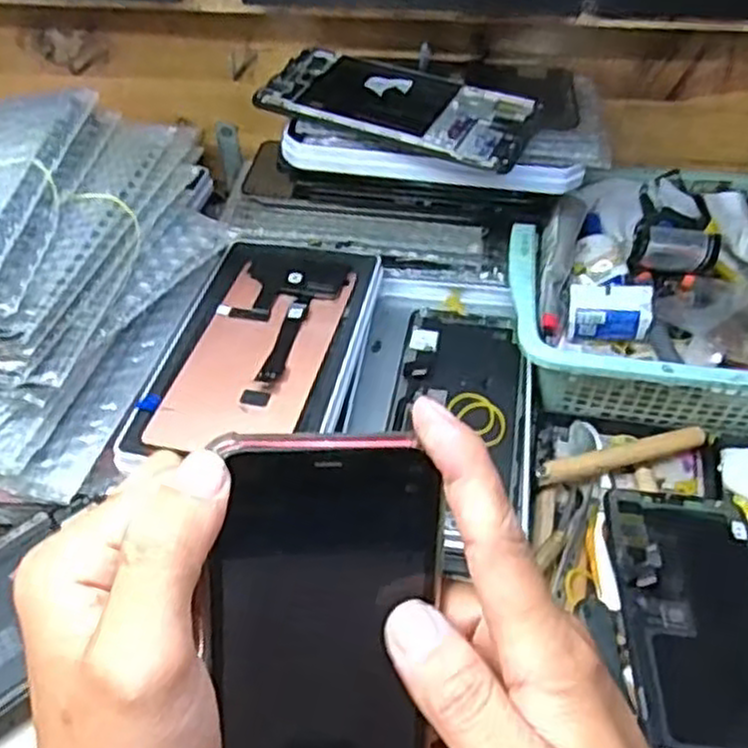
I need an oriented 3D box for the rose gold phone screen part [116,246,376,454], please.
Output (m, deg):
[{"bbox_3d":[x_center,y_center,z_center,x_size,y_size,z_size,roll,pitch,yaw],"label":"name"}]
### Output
[{"bbox_3d":[-0.060,-0.020,0.430,0.097,0.010,0.169,9,48,10],"label":"rose gold phone screen part"}]

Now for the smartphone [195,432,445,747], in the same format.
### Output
[{"bbox_3d":[-0.016,0.092,0.256,0.072,0.152,0.007,-2,15,-12],"label":"smartphone"}]

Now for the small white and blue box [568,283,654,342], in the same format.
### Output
[{"bbox_3d":[0.140,-0.037,0.462,0.047,0.032,0.023,5,47,6],"label":"small white and blue box"}]

